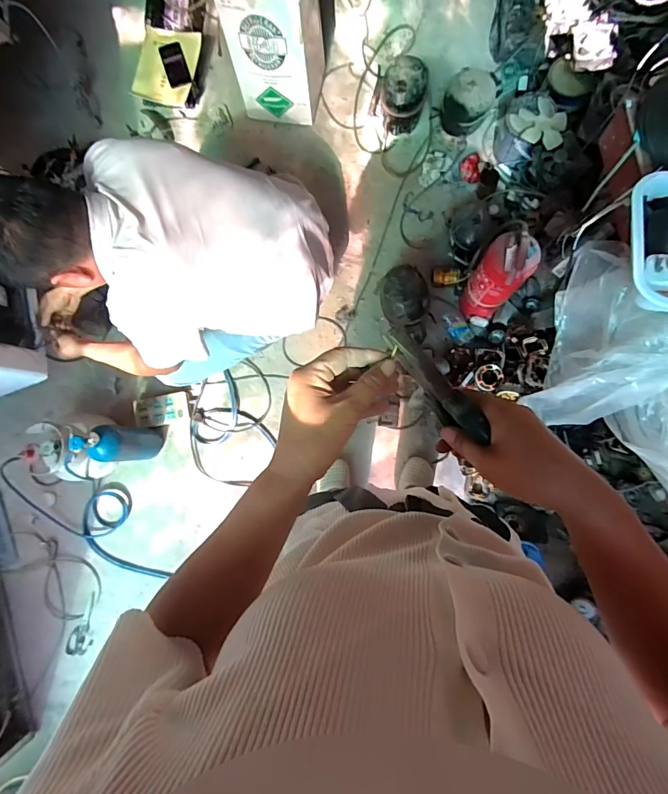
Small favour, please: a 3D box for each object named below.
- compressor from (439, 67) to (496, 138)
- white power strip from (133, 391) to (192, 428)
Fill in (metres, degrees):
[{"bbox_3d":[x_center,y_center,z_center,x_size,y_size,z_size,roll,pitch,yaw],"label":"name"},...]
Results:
[{"bbox_3d":[0.445,-0.976,1.418,0.152,0.162,0.139,0,82,2],"label":"compressor"},{"bbox_3d":[-0.595,0.045,1.451,0.189,0.027,0.104,-10,82,0],"label":"white power strip"}]

